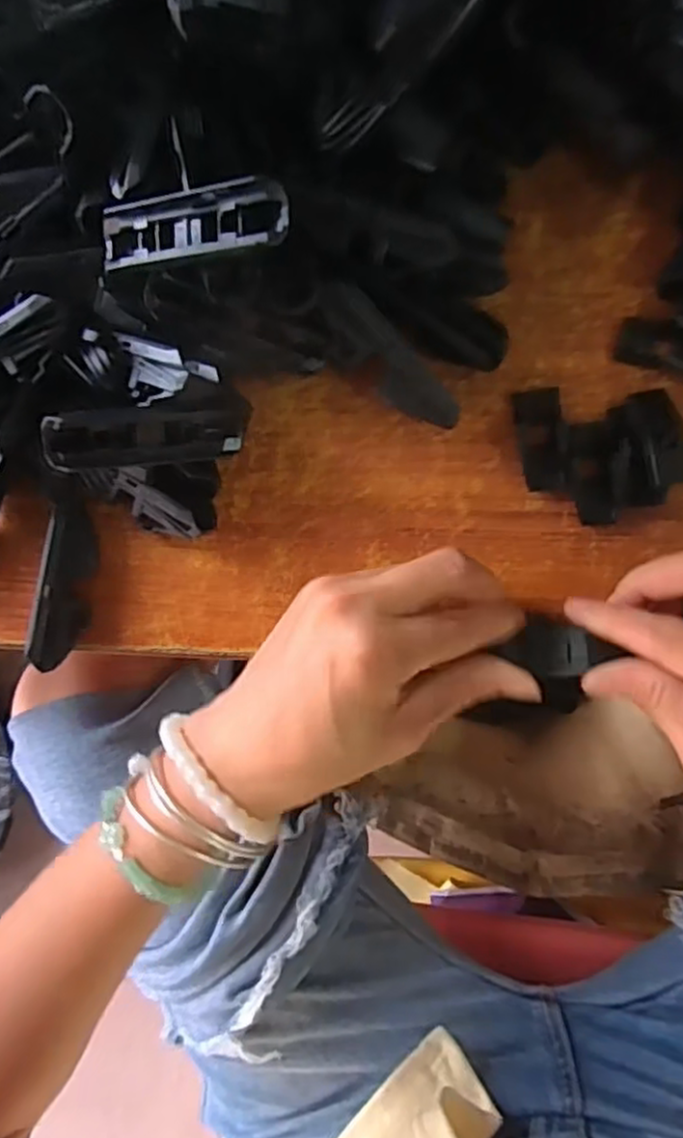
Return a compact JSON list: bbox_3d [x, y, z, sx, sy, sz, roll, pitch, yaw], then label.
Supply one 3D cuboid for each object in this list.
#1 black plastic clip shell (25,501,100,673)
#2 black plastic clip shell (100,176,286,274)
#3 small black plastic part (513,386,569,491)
[{"bbox_3d":[-0.118,0.008,0.298,0.015,0.020,0.069,8,89,7],"label":"black plastic clip shell"},{"bbox_3d":[-0.052,-0.116,0.236,0.074,0.009,0.021,3,89,24],"label":"black plastic clip shell"},{"bbox_3d":[0.081,-0.053,0.281,0.019,0.008,0.041,-5,88,6],"label":"small black plastic part"}]

